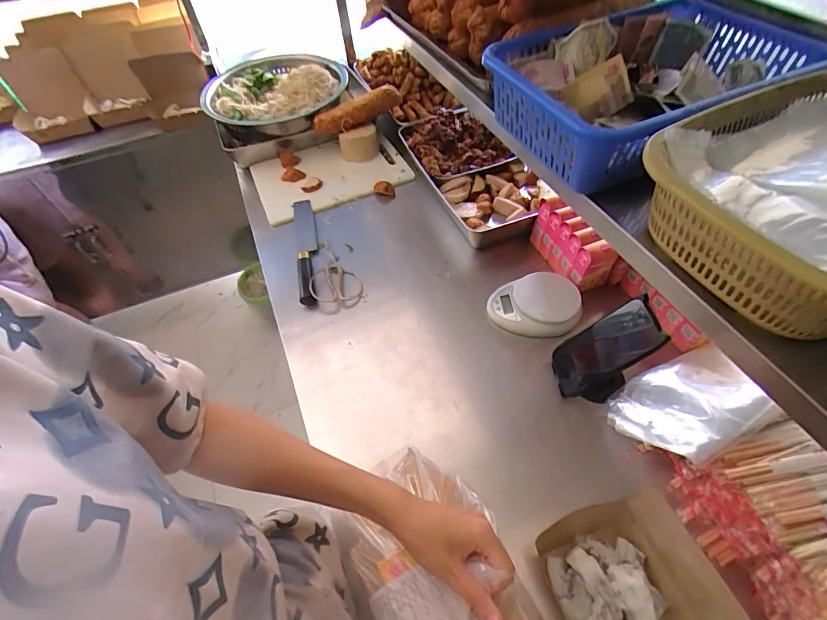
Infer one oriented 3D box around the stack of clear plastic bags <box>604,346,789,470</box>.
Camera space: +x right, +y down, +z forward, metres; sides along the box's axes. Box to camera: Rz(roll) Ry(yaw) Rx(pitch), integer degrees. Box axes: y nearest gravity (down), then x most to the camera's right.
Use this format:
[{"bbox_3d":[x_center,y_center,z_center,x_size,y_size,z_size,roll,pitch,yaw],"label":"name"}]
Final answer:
[{"bbox_3d":[0.374,0.132,0.557,0.185,0.048,0.144,-30,32,-6],"label":"stack of clear plastic bags"}]

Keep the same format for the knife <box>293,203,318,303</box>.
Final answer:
[{"bbox_3d":[-0.222,-0.127,0.848,0.044,0.031,0.296,-12,53,-5],"label":"knife"}]

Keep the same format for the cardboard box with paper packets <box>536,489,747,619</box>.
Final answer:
[{"bbox_3d":[0.255,0.321,0.429,0.164,0.095,0.215,-17,53,-9],"label":"cardboard box with paper packets"}]

